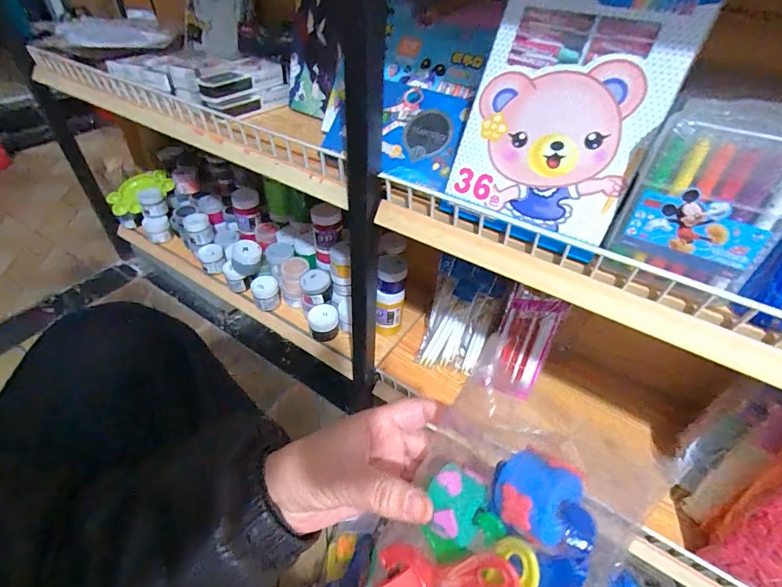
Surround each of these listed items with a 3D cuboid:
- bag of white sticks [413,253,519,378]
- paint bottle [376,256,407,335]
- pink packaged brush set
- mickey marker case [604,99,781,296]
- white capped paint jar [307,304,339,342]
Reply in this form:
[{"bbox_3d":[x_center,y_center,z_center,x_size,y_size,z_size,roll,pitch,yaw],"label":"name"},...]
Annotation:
[{"bbox_3d":[0.146,0.047,0.773,0.150,0.219,0.046,16,5,17],"label":"bag of white sticks"},{"bbox_3d":[-0.003,0.010,0.783,0.062,0.177,0.058,6,43,2],"label":"paint bottle"},{"bbox_3d":[0.251,0.095,0.728,0.096,0.201,0.025,20,11,16],"label":"pink packaged brush set"},{"bbox_3d":[0.270,-0.084,0.327,0.111,0.134,0.047,24,34,20],"label":"mickey marker case"},{"bbox_3d":[-0.141,0.063,0.810,0.059,0.064,0.054,2,43,-2],"label":"white capped paint jar"}]

